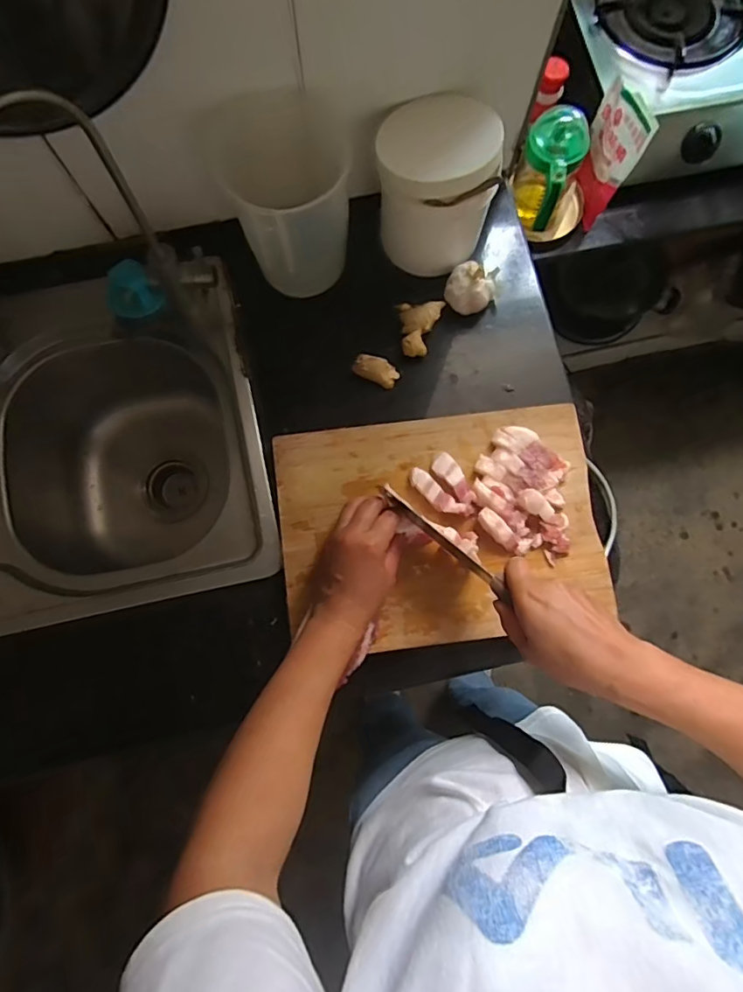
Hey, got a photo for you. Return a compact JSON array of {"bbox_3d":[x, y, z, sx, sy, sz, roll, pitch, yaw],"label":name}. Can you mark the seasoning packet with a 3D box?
[{"bbox_3d":[0.335,-0.493,0.731,0.022,0.165,0.108,-16,80,-4],"label":"seasoning packet"}]

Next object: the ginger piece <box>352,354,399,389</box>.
[{"bbox_3d":[0.005,-0.145,0.590,0.051,0.022,0.026,23,80,4],"label":"ginger piece"}]

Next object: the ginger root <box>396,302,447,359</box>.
[{"bbox_3d":[0.060,-0.193,0.595,0.053,0.025,0.061,-9,80,-2],"label":"ginger root"}]

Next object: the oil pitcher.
[{"bbox_3d":[0.244,-0.457,0.727,0.076,0.121,0.101,28,80,5],"label":"oil pitcher"}]

